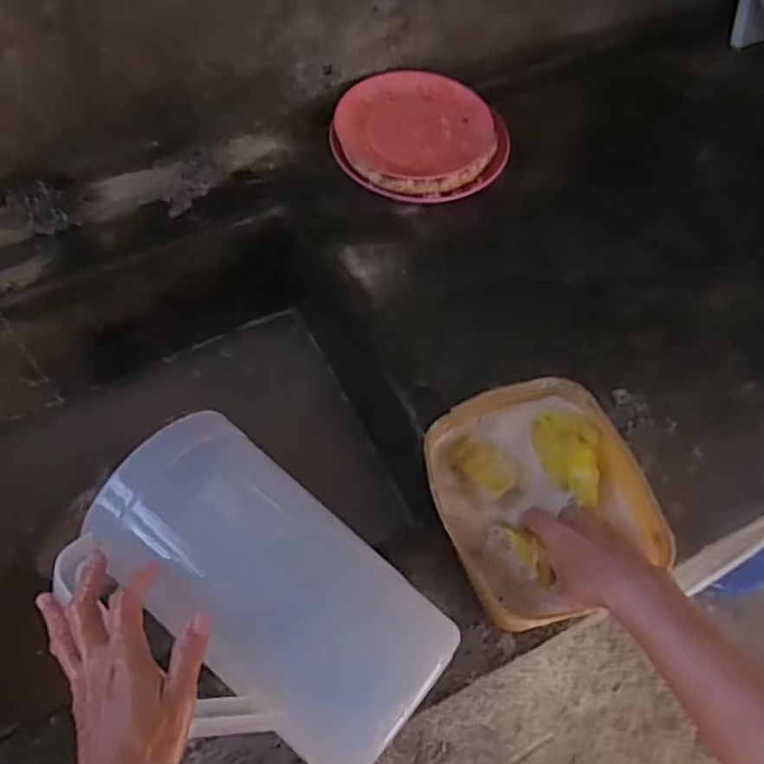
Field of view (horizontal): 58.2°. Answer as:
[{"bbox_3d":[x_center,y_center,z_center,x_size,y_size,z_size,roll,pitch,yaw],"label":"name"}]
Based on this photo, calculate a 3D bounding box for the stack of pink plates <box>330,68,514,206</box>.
[{"bbox_3d":[0.048,-0.313,0.873,0.223,0.044,0.192,9,59,2],"label":"stack of pink plates"}]

